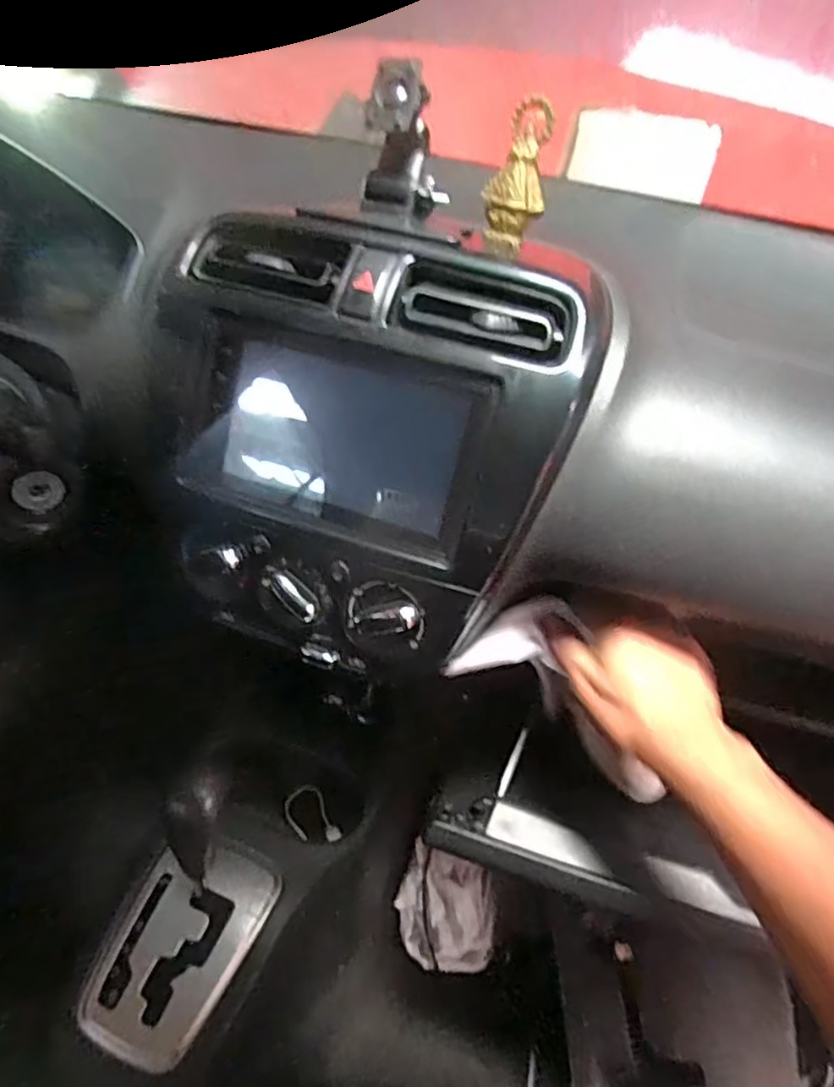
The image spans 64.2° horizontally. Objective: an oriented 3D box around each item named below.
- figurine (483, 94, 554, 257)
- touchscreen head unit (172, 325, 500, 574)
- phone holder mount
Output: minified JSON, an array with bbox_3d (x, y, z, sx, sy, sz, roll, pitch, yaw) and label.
[{"bbox_3d":[0.063,-0.226,0.413,0.028,0.082,0.028,-10,41,-21],"label":"figurine"},{"bbox_3d":[-0.048,-0.069,0.440,0.189,0.117,0.054,17,13,12],"label":"touchscreen head unit"},{"bbox_3d":[-0.010,-0.252,0.417,0.063,0.076,0.037,11,38,5],"label":"phone holder mount"}]

